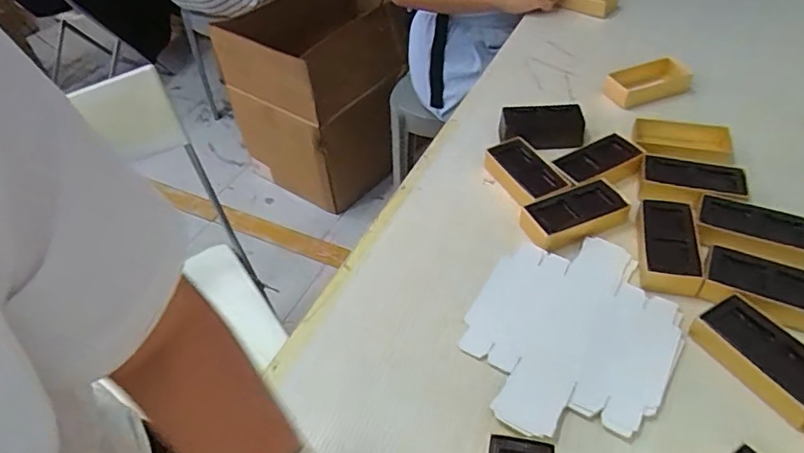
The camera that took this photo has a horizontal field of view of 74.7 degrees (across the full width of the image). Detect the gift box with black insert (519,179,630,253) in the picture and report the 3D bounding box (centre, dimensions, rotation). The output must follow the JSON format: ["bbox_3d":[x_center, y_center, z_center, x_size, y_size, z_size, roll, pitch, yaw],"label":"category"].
[{"bbox_3d":[0.202,-0.017,0.624,0.119,0.029,0.059,-22,48,-14],"label":"gift box with black insert"}]

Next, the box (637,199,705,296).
[{"bbox_3d":[0.297,0.017,0.581,0.062,0.024,0.121,10,49,16],"label":"box"}]

